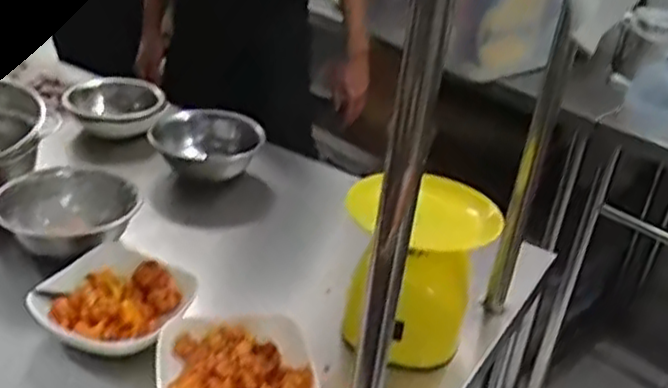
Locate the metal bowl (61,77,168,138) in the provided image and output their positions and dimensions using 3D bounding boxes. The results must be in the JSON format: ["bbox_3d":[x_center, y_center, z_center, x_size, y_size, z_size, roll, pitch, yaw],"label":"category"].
[{"bbox_3d":[-0.361,-0.126,1.152,0.157,0.073,0.172,5,29,-3],"label":"metal bowl"}]

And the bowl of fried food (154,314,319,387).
[{"bbox_3d":[-0.096,0.175,0.696,0.150,0.054,0.148,5,29,-3],"label":"bowl of fried food"}]

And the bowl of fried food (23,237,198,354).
[{"bbox_3d":[-0.235,0.117,0.770,0.141,0.047,0.151,5,29,-3],"label":"bowl of fried food"}]

